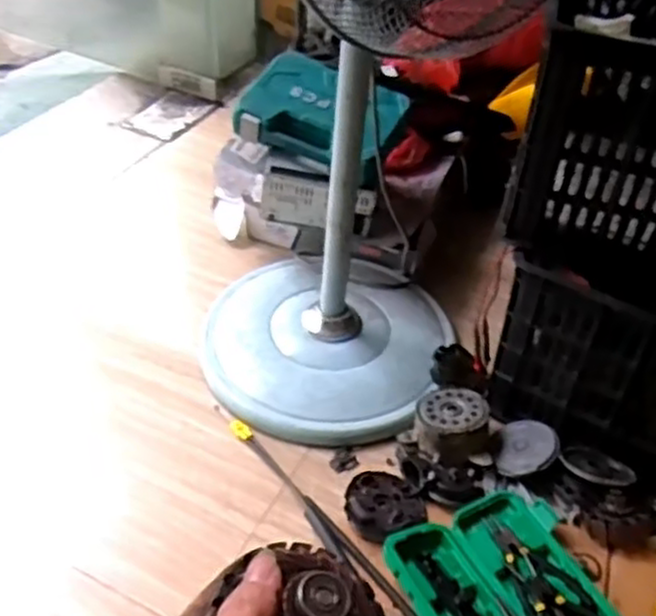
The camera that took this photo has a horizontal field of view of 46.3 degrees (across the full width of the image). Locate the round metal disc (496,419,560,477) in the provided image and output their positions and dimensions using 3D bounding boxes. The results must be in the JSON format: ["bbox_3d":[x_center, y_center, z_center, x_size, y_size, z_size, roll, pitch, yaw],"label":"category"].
[{"bbox_3d":[0.264,0.183,1.024,0.082,0.007,0.090,-21,31,14],"label":"round metal disc"}]

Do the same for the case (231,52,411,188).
[{"bbox_3d":[-0.008,-0.300,1.207,0.241,0.091,0.201,17,44,14],"label":"case"}]

